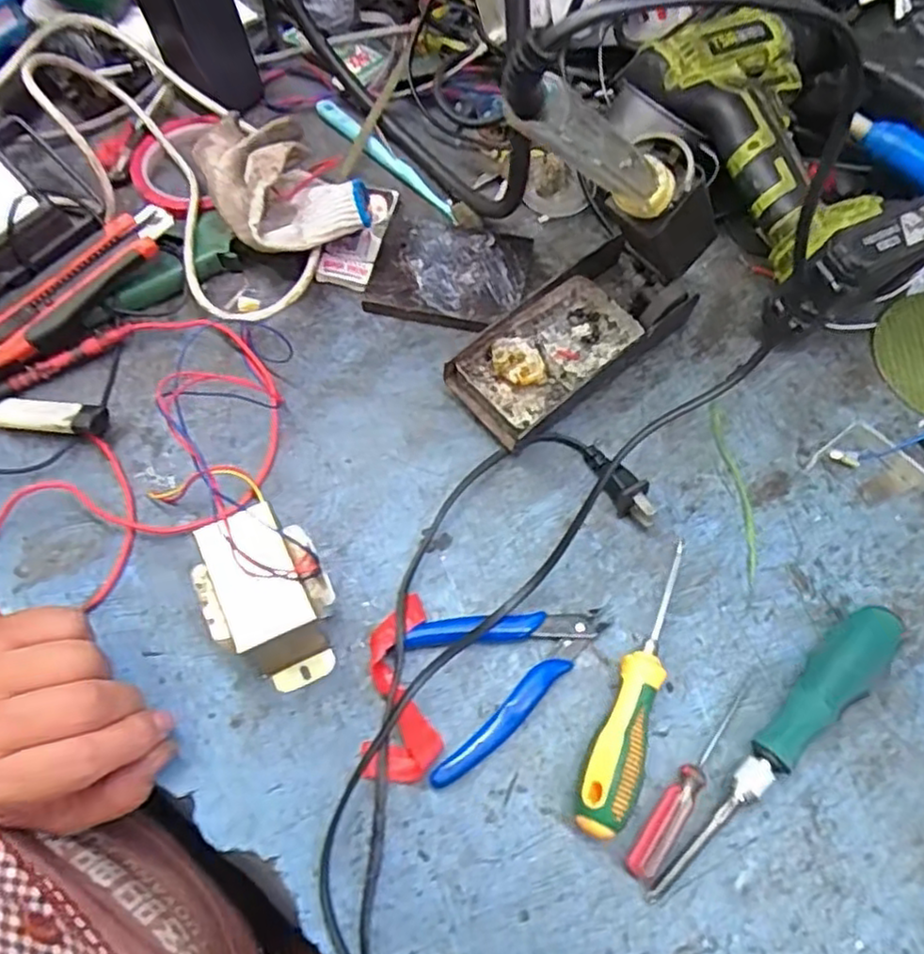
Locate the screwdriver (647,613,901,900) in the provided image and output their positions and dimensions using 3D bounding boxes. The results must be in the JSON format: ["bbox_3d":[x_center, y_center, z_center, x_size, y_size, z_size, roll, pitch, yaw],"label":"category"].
[{"bbox_3d":[0.156,0.133,0.339,0.182,0.031,0.024,-42,72,-18],"label":"screwdriver"}]

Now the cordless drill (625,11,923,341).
[{"bbox_3d":[0.207,-0.202,0.459,0.117,0.100,0.214,-27,68,-12],"label":"cordless drill"}]

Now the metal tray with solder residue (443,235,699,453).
[{"bbox_3d":[0.069,-0.089,0.438,0.155,0.040,0.067,-36,70,-16],"label":"metal tray with solder residue"}]

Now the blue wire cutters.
[{"bbox_3d":[0.029,0.107,0.363,0.105,0.011,0.077,-13,66,-6],"label":"blue wire cutters"}]

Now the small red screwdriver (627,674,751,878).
[{"bbox_3d":[0.116,0.148,0.342,0.015,0.012,0.111,37,70,16],"label":"small red screwdriver"}]

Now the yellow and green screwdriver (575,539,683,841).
[{"bbox_3d":[0.092,0.106,0.353,0.027,0.029,0.152,23,67,10],"label":"yellow and green screwdriver"}]

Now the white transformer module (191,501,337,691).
[{"bbox_3d":[-0.100,0.059,0.353,0.064,0.069,0.085,-26,67,-12],"label":"white transformer module"}]

